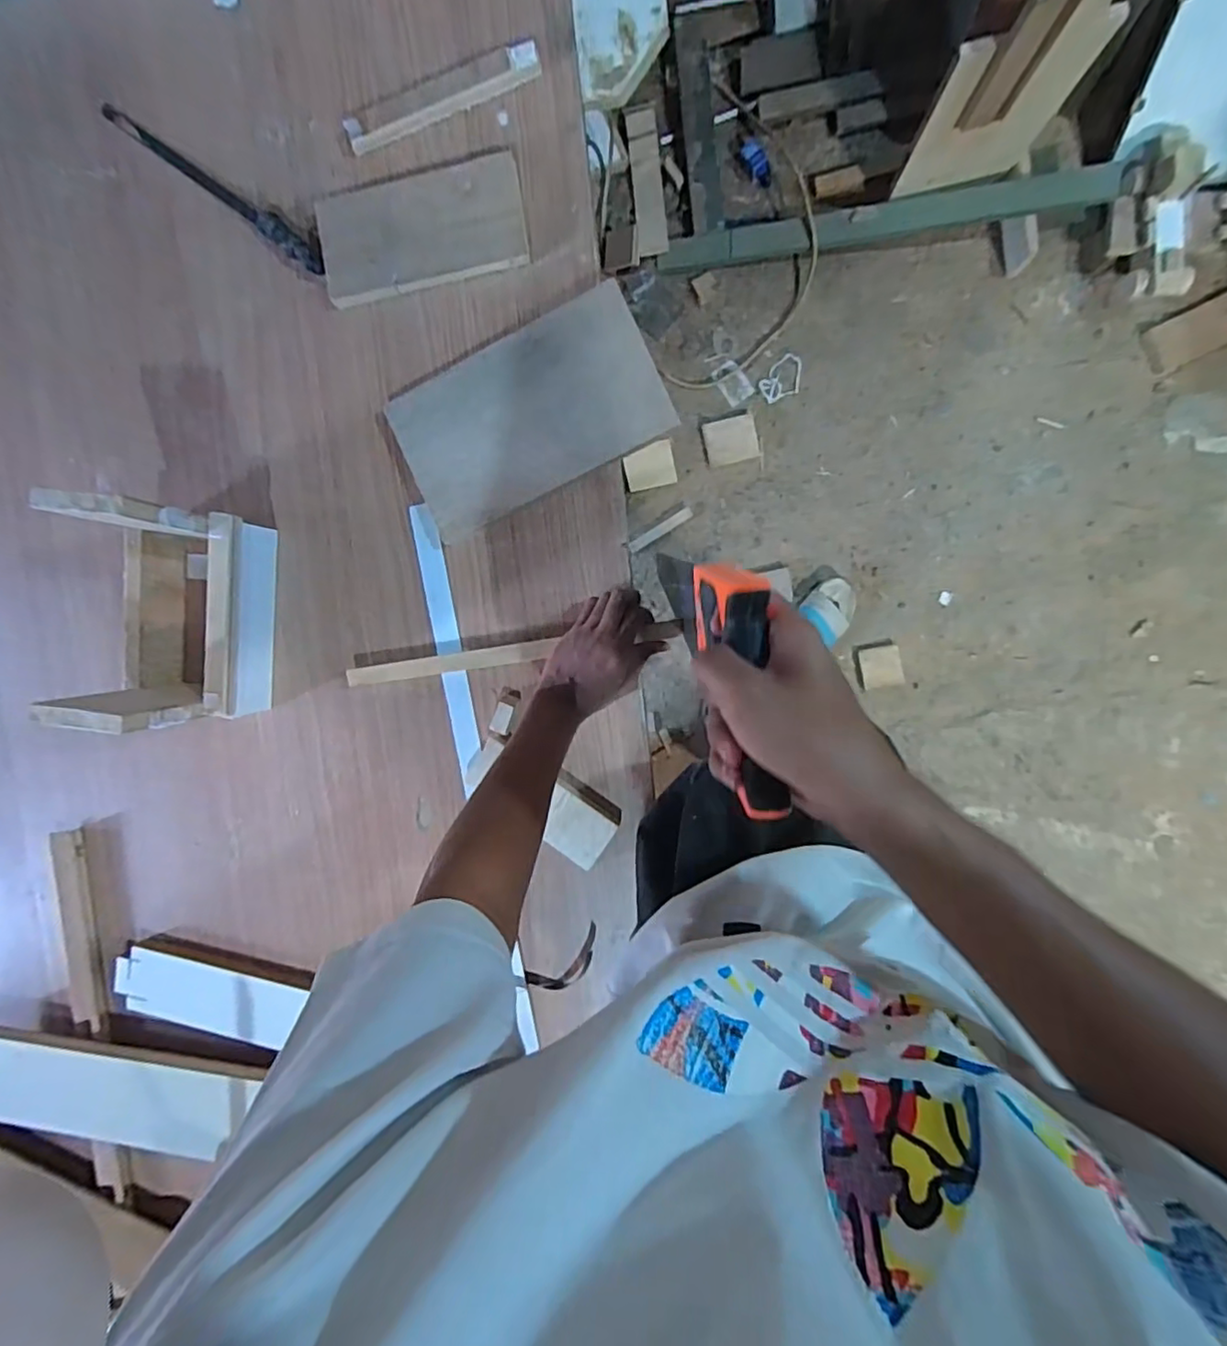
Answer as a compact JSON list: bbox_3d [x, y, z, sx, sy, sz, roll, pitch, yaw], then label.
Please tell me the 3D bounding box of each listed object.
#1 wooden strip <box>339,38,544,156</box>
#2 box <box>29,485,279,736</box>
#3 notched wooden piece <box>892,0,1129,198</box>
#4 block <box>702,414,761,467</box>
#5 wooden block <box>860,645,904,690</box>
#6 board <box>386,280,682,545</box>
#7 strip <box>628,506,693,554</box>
[{"bbox_3d":[-0.167,-0.560,0.597,0.196,0.021,0.026,-15,92,8],"label":"wooden strip"},{"bbox_3d":[-0.446,-0.058,0.601,0.134,0.166,0.202,7,95,6],"label":"box"},{"bbox_3d":[0.624,-0.907,0.967,0.227,0.359,0.033,-10,93,7],"label":"notched wooden piece"},{"bbox_3d":[0.253,-0.499,1.310,0.110,0.013,0.092,-11,93,7],"label":"block"},{"bbox_3d":[0.584,-0.013,1.334,0.079,0.030,0.087,-11,93,7],"label":"wooden block"},{"bbox_3d":[-0.084,-0.252,0.606,0.261,0.008,0.143,-26,101,10],"label":"board"},{"bbox_3d":[0.104,-0.318,1.354,0.155,0.017,0.023,-31,90,8],"label":"strip"}]

